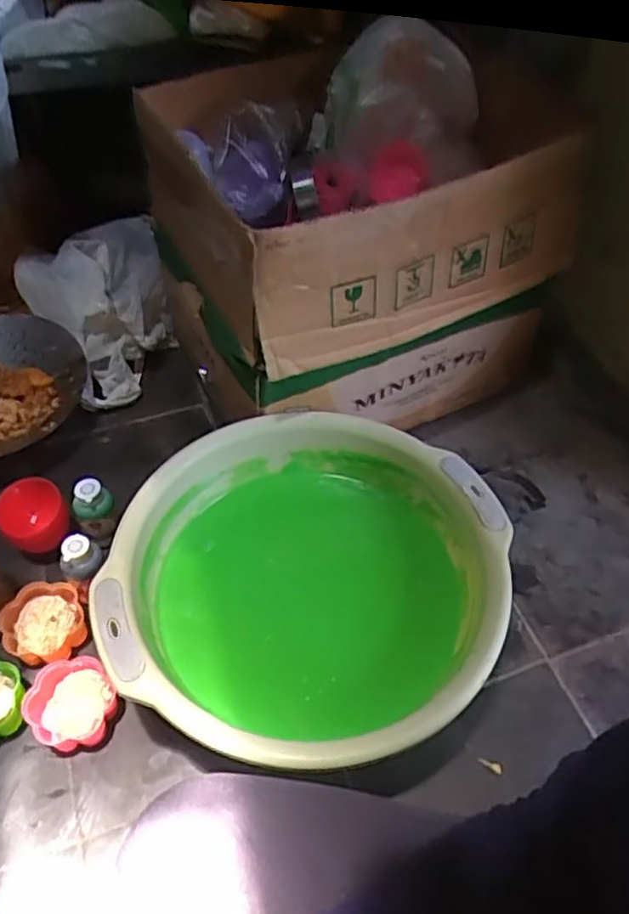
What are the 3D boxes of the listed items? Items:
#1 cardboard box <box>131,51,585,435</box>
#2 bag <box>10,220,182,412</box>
[{"bbox_3d":[0.042,-0.201,0.665,0.337,0.271,0.252,-21,53,-18],"label":"cardboard box"},{"bbox_3d":[-0.240,-0.171,0.783,0.160,0.116,0.195,-28,56,-23],"label":"bag"}]

